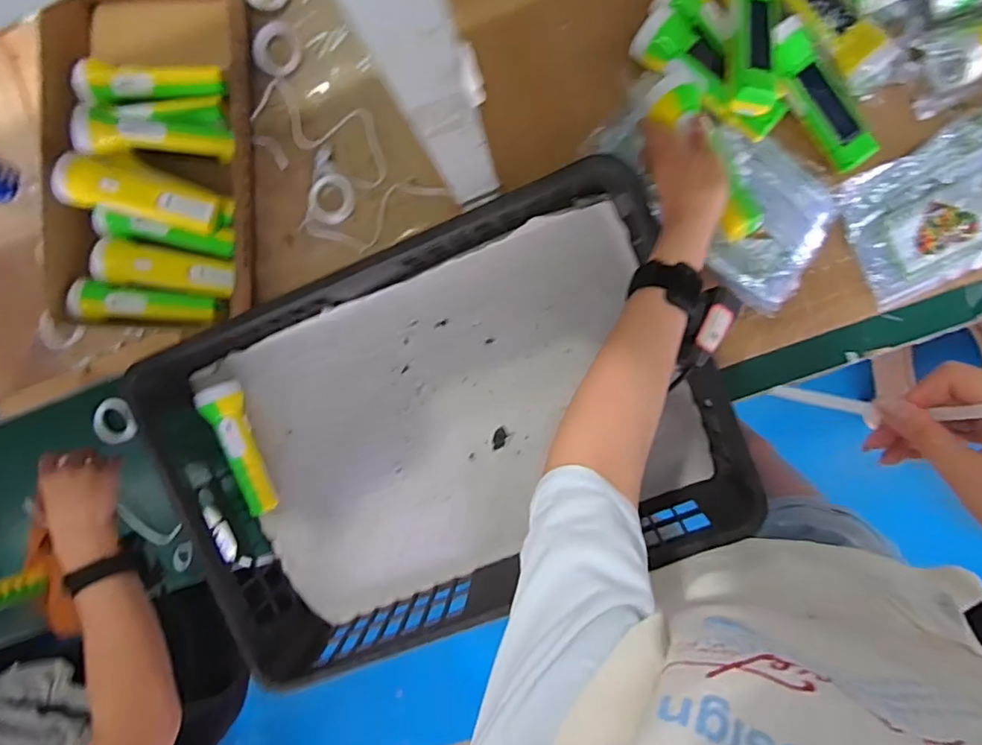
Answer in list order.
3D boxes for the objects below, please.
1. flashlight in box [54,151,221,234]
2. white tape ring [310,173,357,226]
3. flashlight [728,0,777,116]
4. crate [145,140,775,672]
[{"bbox_3d":[-0.393,-0.196,0.624,0.175,0.058,0.058,17,97,5],"label":"flashlight in box"},{"bbox_3d":[-0.194,-0.212,0.677,0.057,0.018,0.057,23,97,4],"label":"white tape ring"},{"bbox_3d":[0.264,-0.346,0.555,0.063,0.038,0.178,5,79,6],"label":"flashlight"},{"bbox_3d":[-0.064,0.070,0.634,0.578,0.138,0.387,-22,92,8],"label":"crate"}]

